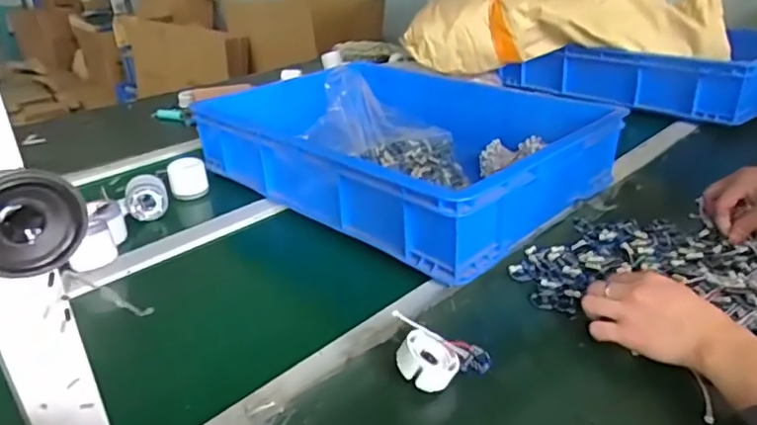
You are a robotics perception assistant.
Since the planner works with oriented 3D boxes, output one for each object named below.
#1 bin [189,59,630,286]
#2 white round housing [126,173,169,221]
[{"bbox_3d":[0.062,-0.135,0.932,0.484,0.122,0.563,-25,36,-37],"label":"bin"},{"bbox_3d":[-0.358,-0.024,0.863,0.057,0.058,0.057,-13,30,-20],"label":"white round housing"}]

